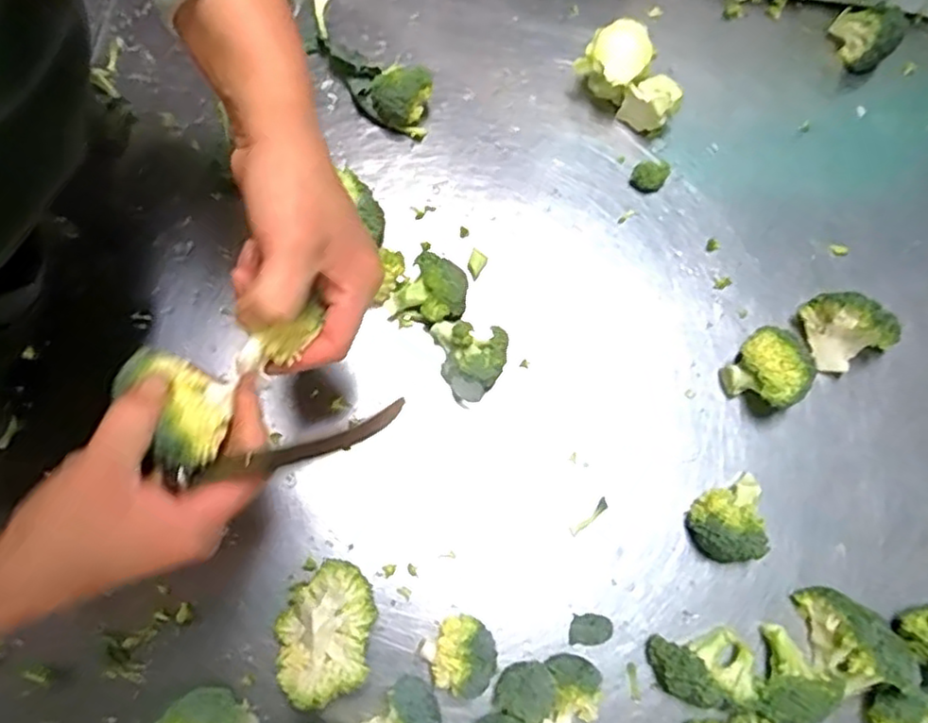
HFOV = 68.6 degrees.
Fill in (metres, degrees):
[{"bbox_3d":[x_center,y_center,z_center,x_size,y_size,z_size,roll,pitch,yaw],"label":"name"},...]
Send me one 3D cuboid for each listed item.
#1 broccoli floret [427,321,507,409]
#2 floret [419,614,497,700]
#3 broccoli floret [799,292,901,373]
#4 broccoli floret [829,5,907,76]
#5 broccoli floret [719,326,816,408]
[{"bbox_3d":[0.007,-0.002,0.494,0.048,0.046,0.063,-14,74,-7],"label":"broccoli floret"},{"bbox_3d":[-0.002,0.191,0.442,0.044,0.037,0.044,1,73,-2],"label":"floret"},{"bbox_3d":[0.291,-0.026,0.512,0.051,0.046,0.054,-14,74,-6],"label":"broccoli floret"},{"bbox_3d":[0.352,-0.289,0.594,0.056,0.045,0.048,38,76,9],"label":"broccoli floret"},{"bbox_3d":[0.222,0.008,0.496,0.052,0.051,0.043,38,76,9],"label":"broccoli floret"}]

